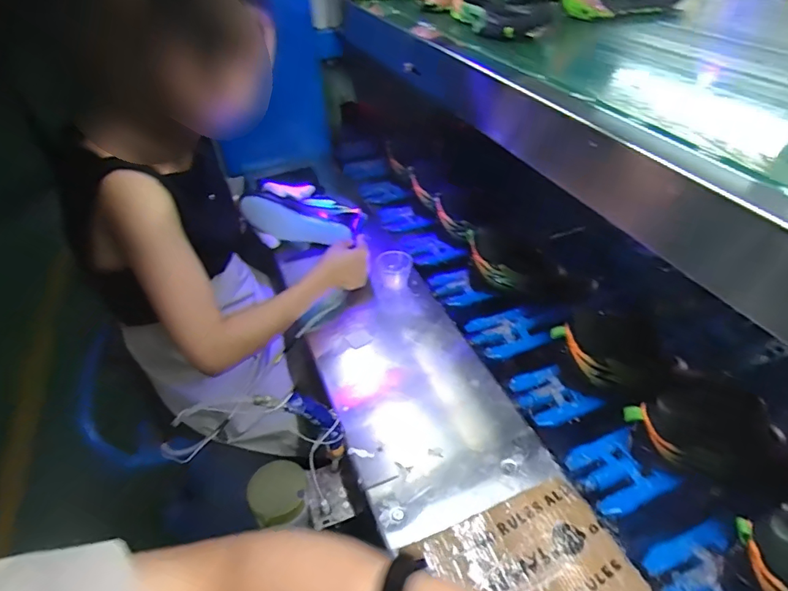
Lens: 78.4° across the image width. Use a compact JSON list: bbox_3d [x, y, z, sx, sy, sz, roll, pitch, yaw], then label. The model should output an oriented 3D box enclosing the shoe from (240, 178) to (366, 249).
[{"bbox_3d":[-0.175,-0.162,0.927,0.235,0.084,0.109,11,42,-5],"label":"shoe"}]

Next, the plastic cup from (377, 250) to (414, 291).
[{"bbox_3d":[0.003,-0.044,0.881,0.064,0.059,0.053,-4,42,0],"label":"plastic cup"}]

